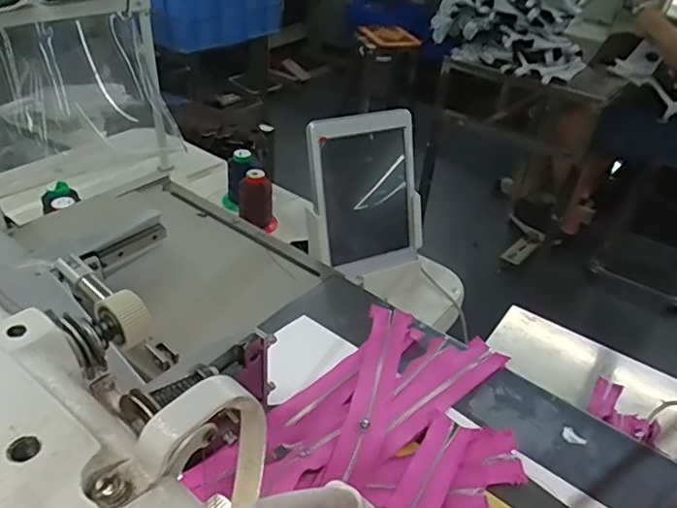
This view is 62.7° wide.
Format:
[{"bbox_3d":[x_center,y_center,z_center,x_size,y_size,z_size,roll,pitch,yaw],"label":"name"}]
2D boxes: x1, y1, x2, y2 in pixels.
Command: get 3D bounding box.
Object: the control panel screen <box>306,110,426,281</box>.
[{"bbox_3d":[0.041,-0.075,0.737,0.149,0.213,0.017,-14,20,-24],"label":"control panel screen"}]

